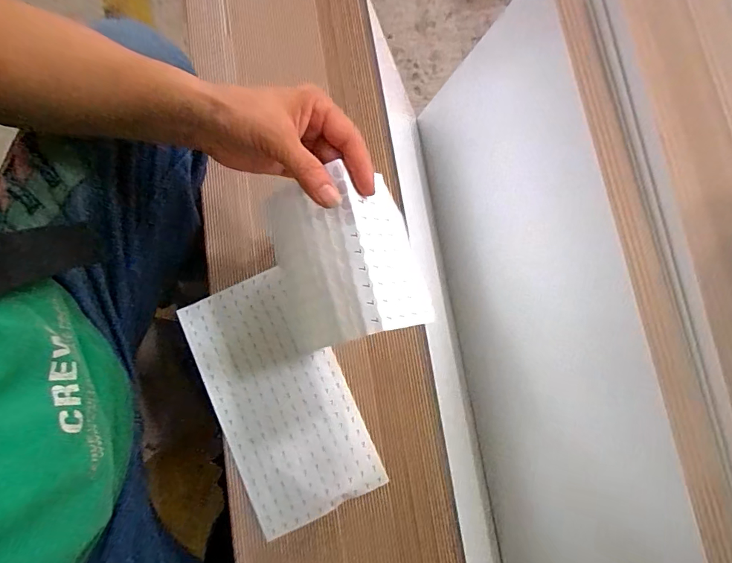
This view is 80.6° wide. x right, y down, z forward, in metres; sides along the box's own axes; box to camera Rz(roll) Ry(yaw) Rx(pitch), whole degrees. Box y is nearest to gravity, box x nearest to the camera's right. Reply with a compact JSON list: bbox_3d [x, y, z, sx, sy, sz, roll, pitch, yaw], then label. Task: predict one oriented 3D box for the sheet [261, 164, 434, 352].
[{"bbox_3d":[-0.017,-0.018,0.318,0.102,0.055,0.121,-14,80,-3],"label":"sheet"}]

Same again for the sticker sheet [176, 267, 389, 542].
[{"bbox_3d":[-0.084,0.107,0.413,0.122,0.011,0.225,-25,80,-4],"label":"sticker sheet"}]

